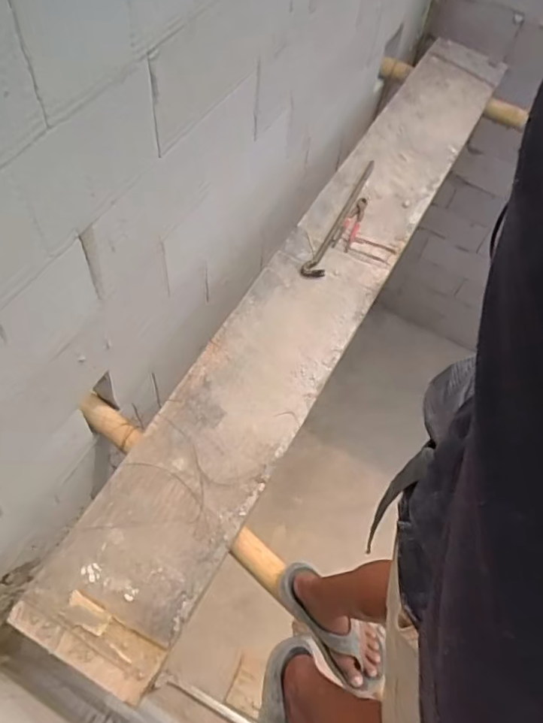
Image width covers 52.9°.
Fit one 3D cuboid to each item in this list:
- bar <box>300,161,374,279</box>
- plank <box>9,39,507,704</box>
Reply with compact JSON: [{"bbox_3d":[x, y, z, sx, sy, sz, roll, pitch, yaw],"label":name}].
[{"bbox_3d":[0.220,-0.441,1.649,0.061,0.016,0.518,24,61,9],"label":"bar"},{"bbox_3d":[0.213,-0.333,1.632,0.304,0.068,2.398,28,61,11],"label":"plank"}]

